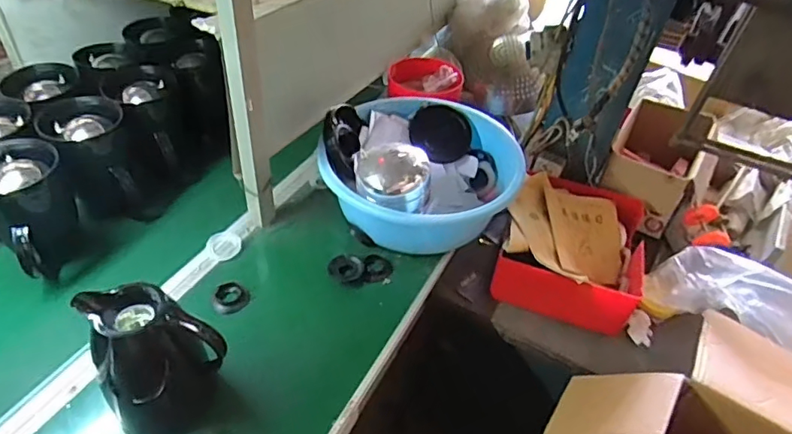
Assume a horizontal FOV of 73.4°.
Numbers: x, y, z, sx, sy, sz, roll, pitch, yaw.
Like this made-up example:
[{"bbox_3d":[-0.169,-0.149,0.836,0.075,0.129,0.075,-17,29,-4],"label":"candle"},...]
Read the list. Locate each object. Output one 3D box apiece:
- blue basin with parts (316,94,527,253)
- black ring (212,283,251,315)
[{"bbox_3d":[0.045,-0.075,1.055,0.387,0.214,0.293,-7,45,-15],"label":"blue basin with parts"},{"bbox_3d":[-0.279,0.138,0.907,0.056,0.016,0.057,3,43,-4],"label":"black ring"}]

